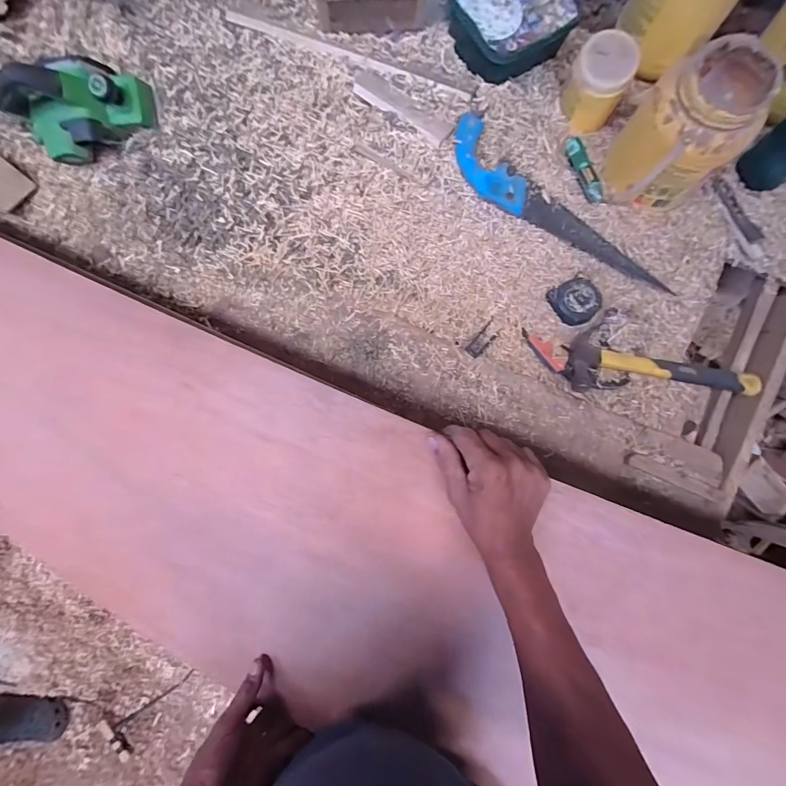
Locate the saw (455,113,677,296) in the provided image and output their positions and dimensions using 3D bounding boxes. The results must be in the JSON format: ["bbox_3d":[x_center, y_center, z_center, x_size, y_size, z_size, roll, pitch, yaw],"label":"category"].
[{"bbox_3d":[0.298,-0.308,0.672,0.458,0.034,0.098,31,80,-7],"label":"saw"}]

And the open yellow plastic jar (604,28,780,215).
[{"bbox_3d":[0.457,-0.408,0.610,0.157,0.191,0.166,40,81,8],"label":"open yellow plastic jar"}]

